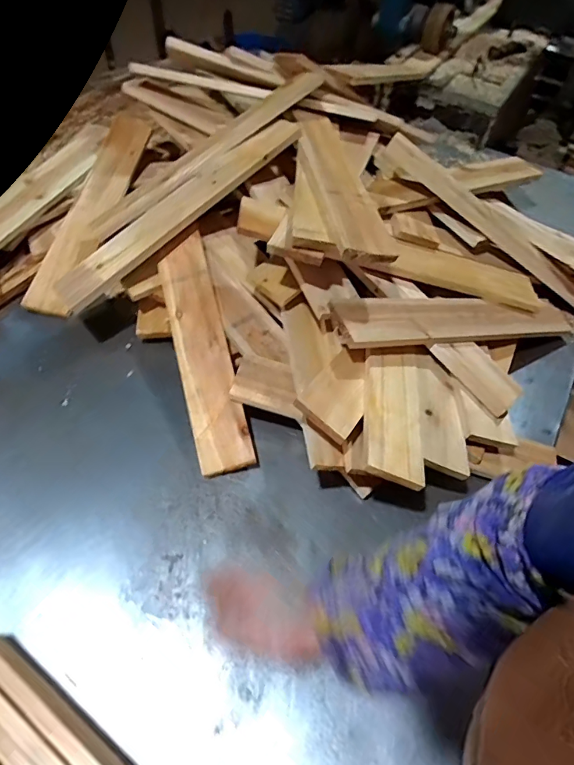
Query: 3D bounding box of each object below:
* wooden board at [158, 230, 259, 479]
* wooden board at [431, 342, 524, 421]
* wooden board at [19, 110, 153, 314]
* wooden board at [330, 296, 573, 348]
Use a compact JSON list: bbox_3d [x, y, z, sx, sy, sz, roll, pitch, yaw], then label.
[{"bbox_3d":[-0.129,-0.051,0.684,0.078,0.021,0.378,-11,73,-12],"label":"wooden board"},{"bbox_3d":[0.288,-0.019,0.673,0.076,0.013,0.134,-35,78,-26],"label":"wooden board"},{"bbox_3d":[-0.360,-0.329,0.835,0.076,0.029,0.452,16,69,-9],"label":"wooden board"},{"bbox_3d":[0.307,-0.105,0.731,0.525,0.026,0.096,-4,53,-29],"label":"wooden board"}]

